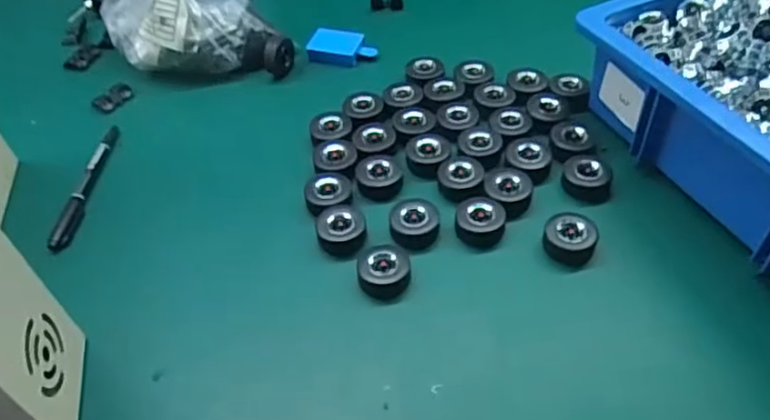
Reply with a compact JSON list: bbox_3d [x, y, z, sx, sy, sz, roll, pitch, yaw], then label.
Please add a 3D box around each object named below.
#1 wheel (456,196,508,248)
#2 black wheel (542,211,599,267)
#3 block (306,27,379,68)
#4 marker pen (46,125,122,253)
[{"bbox_3d":[0.072,0.010,0.469,0.036,0.014,0.041,7,51,9],"label":"wheel"},{"bbox_3d":[0.137,0.021,0.458,0.037,0.024,0.032,17,53,17],"label":"black wheel"},{"bbox_3d":[-0.044,-0.165,0.636,0.067,0.015,0.042,13,52,14],"label":"block"},{"bbox_3d":[-0.257,-0.023,0.532,0.018,0.014,0.140,0,50,4],"label":"marker pen"}]

